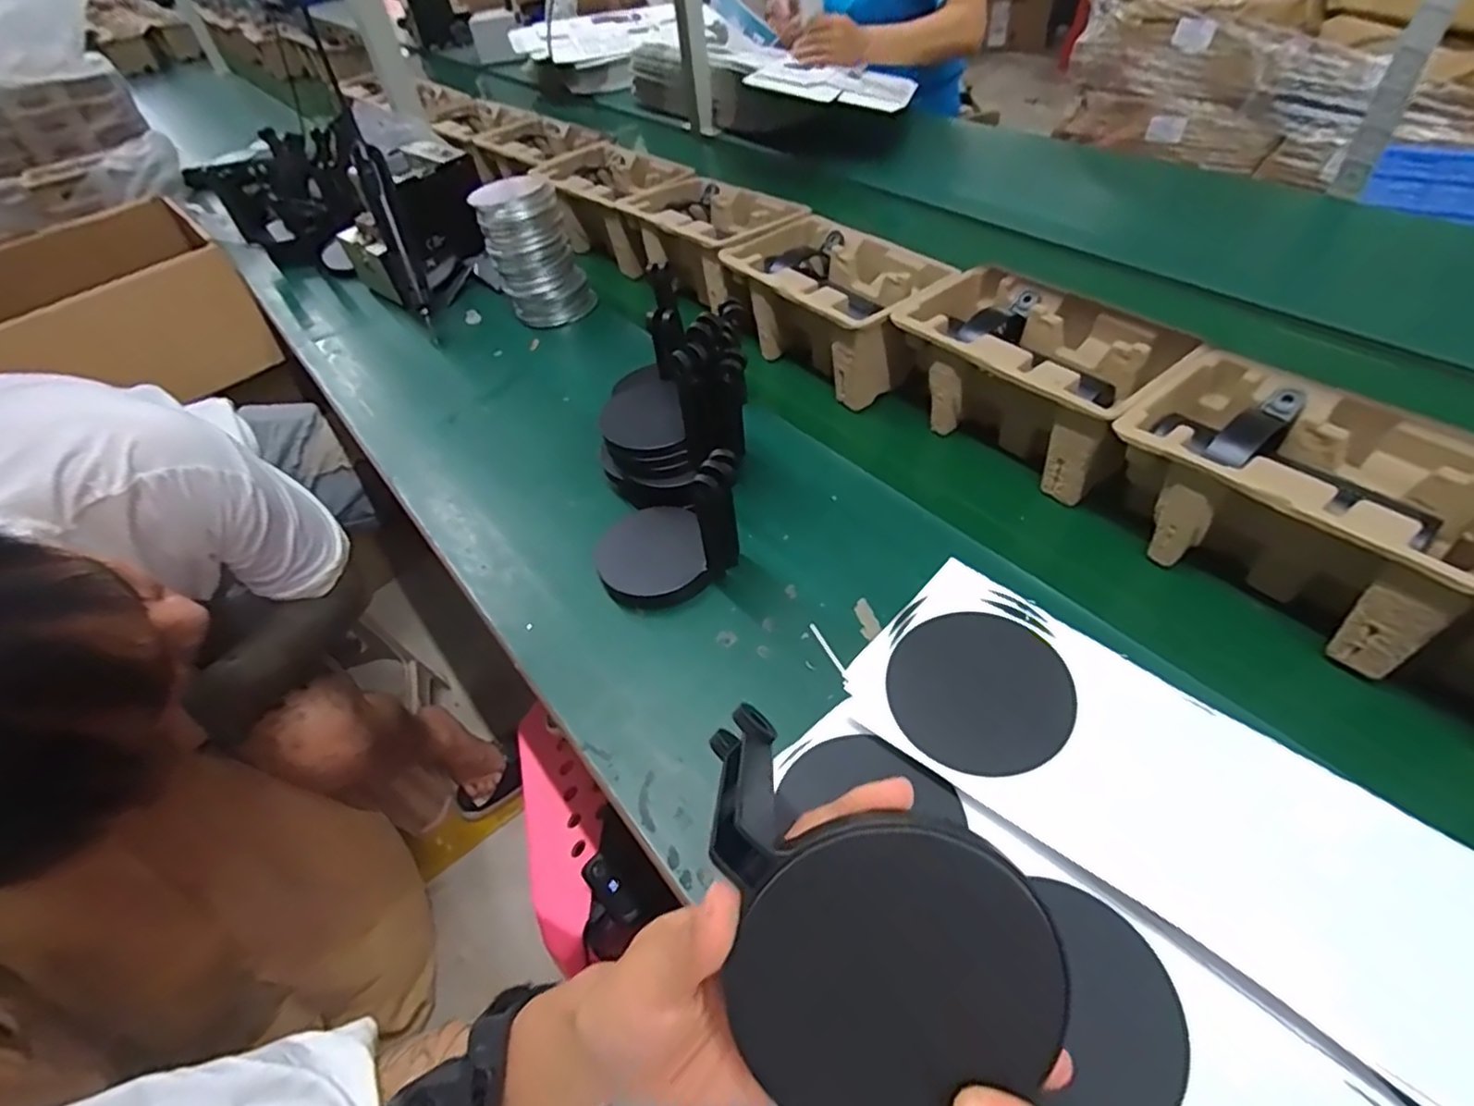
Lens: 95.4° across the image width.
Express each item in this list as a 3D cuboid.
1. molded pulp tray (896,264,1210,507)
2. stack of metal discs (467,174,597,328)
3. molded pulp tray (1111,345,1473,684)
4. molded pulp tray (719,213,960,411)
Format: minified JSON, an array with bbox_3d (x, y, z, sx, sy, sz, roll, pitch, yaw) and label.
[{"bbox_3d":[0.266,-0.161,0.617,0.144,0.099,0.224,-33,51,-23],"label":"molded pulp tray"},{"bbox_3d":[-0.256,-0.387,0.845,0.106,0.155,0.101,-18,47,-10],"label":"stack of metal discs"},{"bbox_3d":[0.398,-0.037,0.481,0.140,0.102,0.220,-31,51,-21],"label":"molded pulp tray"},{"bbox_3d":[0.103,-0.268,0.733,0.143,0.100,0.224,-35,52,-24],"label":"molded pulp tray"}]

